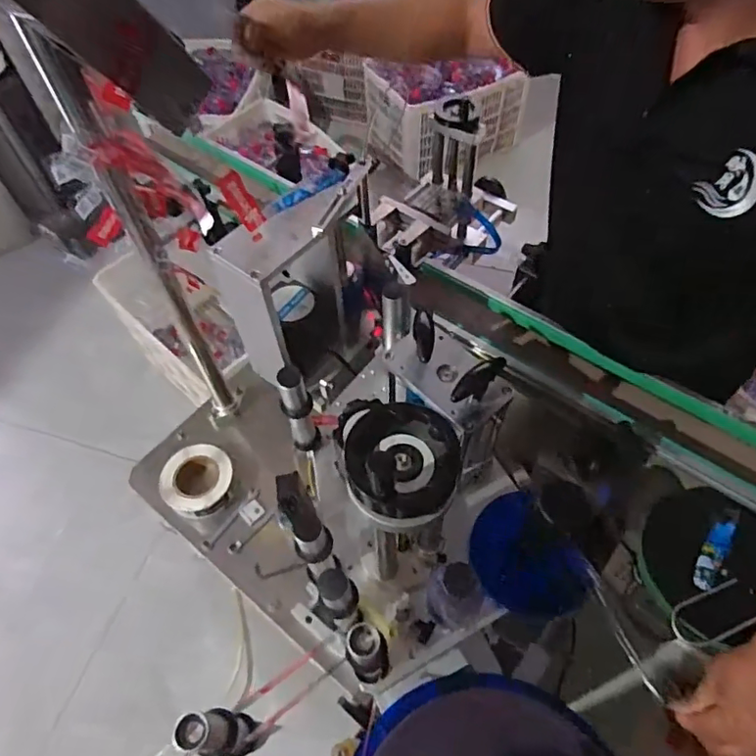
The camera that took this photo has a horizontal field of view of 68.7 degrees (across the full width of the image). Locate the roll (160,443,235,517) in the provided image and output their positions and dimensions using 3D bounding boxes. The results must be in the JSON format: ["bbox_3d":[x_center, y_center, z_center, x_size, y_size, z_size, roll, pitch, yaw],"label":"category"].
[{"bbox_3d":[-0.322,0.186,0.992,0.114,0.064,0.120,-1,56,2],"label":"roll"}]

